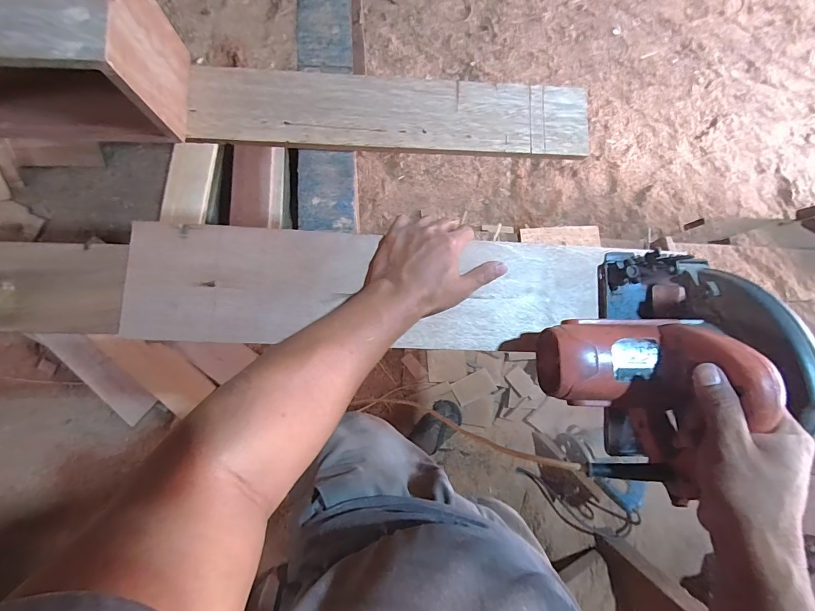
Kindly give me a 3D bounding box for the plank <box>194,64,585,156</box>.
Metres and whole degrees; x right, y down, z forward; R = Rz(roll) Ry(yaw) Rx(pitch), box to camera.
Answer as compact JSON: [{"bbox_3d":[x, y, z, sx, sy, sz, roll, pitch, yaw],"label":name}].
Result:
[{"bbox_3d":[-0.012,-0.270,0.525,0.535,0.023,0.104,0,85,-4],"label":"plank"}]

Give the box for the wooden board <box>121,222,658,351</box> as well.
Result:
[{"bbox_3d":[-0.032,-0.018,0.449,0.542,0.018,0.134,2,85,-7],"label":"wooden board"}]

